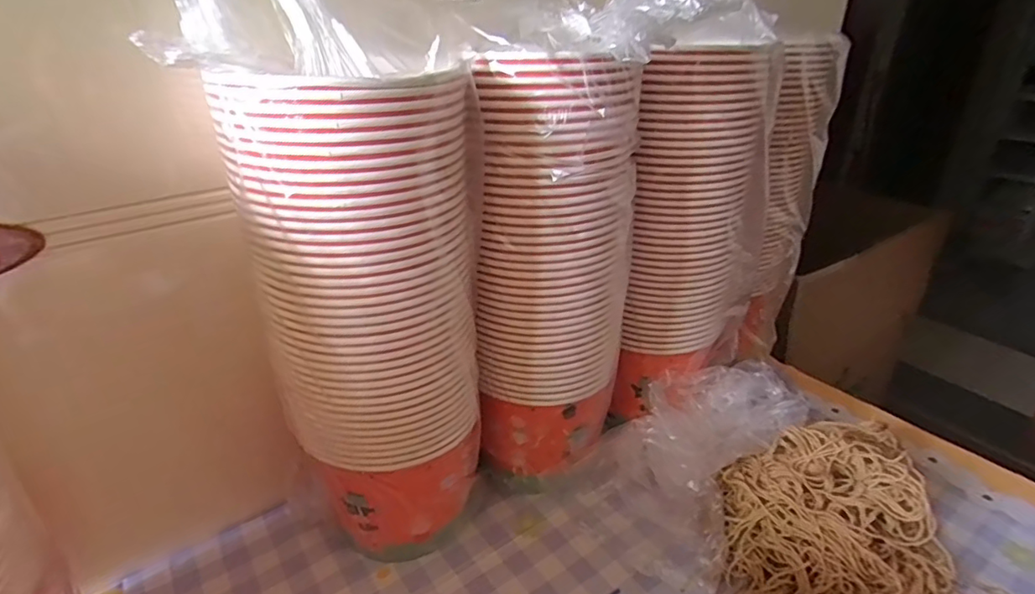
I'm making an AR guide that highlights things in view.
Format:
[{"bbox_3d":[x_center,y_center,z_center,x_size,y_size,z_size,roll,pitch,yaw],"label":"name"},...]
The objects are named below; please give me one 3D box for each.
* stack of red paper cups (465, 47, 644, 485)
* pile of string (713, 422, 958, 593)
[{"bbox_3d":[0.038,-0.011,0.507,0.126,0.393,0.117,5,29,11],"label":"stack of red paper cups"},{"bbox_3d":[0.278,0.203,0.486,0.182,0.089,0.229,4,28,10],"label":"pile of string"}]

